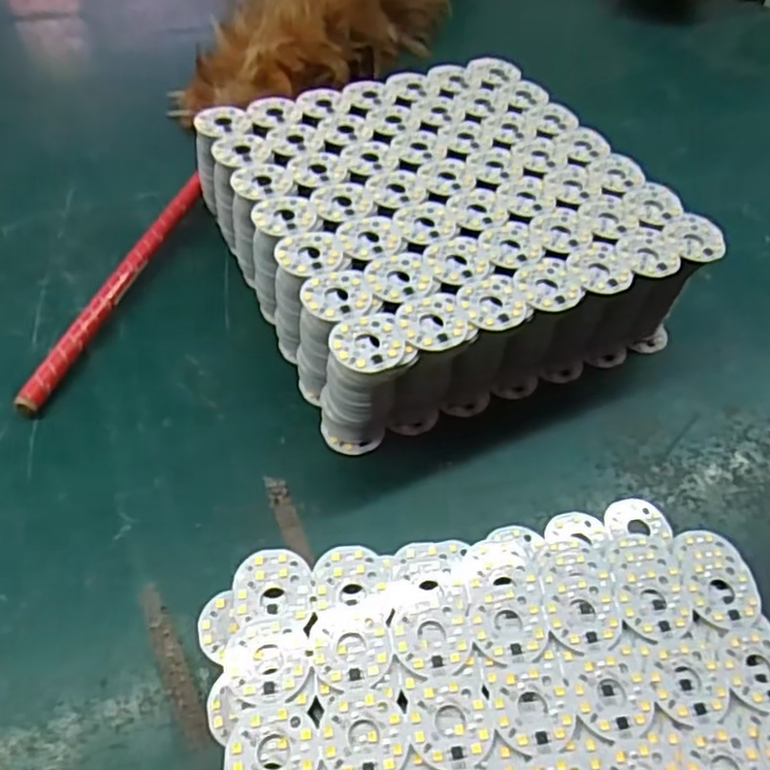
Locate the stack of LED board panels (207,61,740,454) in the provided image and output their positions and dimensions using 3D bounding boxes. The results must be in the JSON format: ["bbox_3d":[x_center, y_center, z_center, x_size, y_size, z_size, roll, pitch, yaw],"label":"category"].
[{"bbox_3d":[0.030,-0.086,0.391,0.209,0.074,0.207,-19,54,-21],"label":"stack of LED board panels"}]

